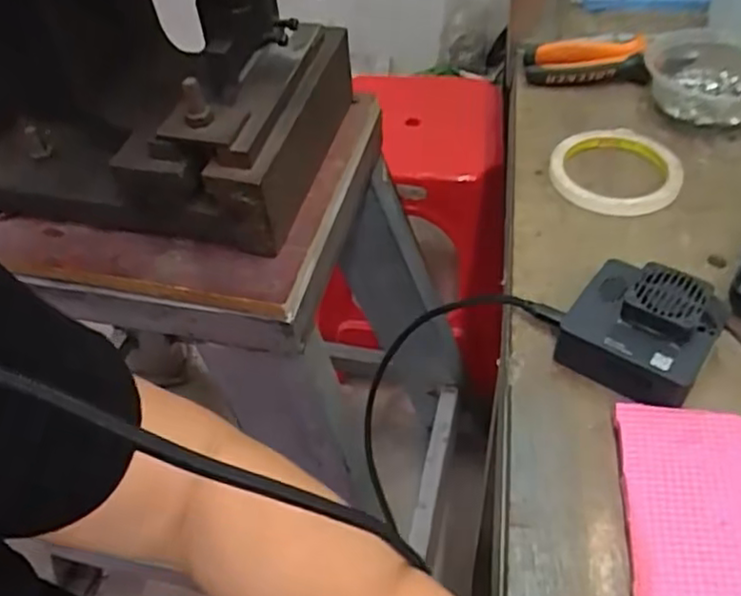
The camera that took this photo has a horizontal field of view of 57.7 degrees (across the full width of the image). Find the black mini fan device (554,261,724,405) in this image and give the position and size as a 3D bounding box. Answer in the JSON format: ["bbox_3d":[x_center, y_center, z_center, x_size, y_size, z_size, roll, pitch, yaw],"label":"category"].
[{"bbox_3d":[0.160,0.018,0.398,0.076,0.043,0.071,30,57,31],"label":"black mini fan device"}]

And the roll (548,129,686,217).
[{"bbox_3d":[0.194,-0.103,0.532,0.098,0.013,0.097,-4,46,4],"label":"roll"}]

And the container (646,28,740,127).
[{"bbox_3d":[0.297,-0.192,0.583,0.113,0.042,0.111,10,49,16],"label":"container"}]

